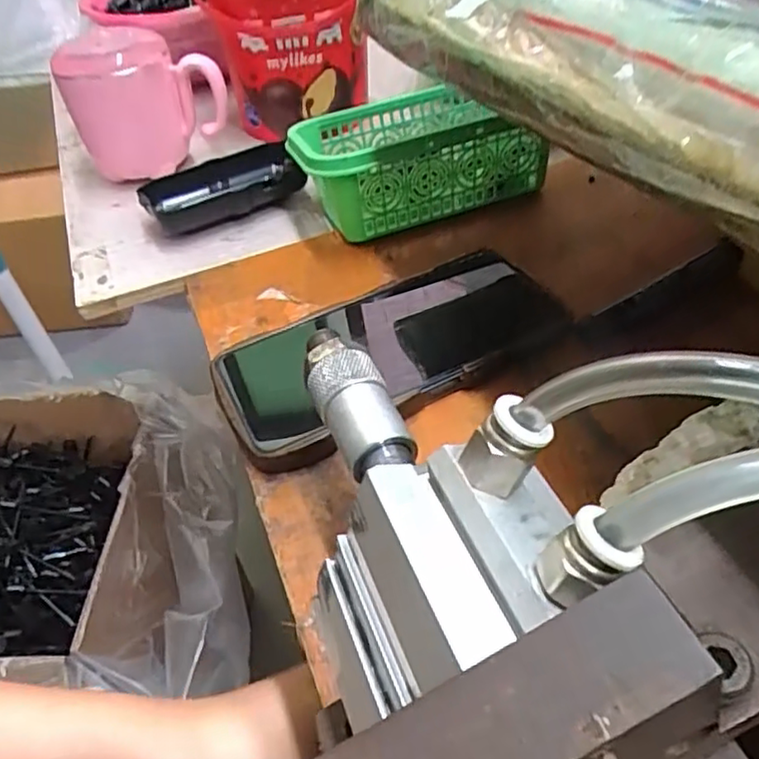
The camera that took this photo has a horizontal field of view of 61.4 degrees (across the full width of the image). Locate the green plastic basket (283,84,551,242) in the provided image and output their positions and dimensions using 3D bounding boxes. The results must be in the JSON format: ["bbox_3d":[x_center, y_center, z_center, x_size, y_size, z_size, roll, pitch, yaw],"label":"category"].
[{"bbox_3d":[0.014,-0.139,0.400,0.131,0.055,0.095,-17,45,-11],"label":"green plastic basket"}]

